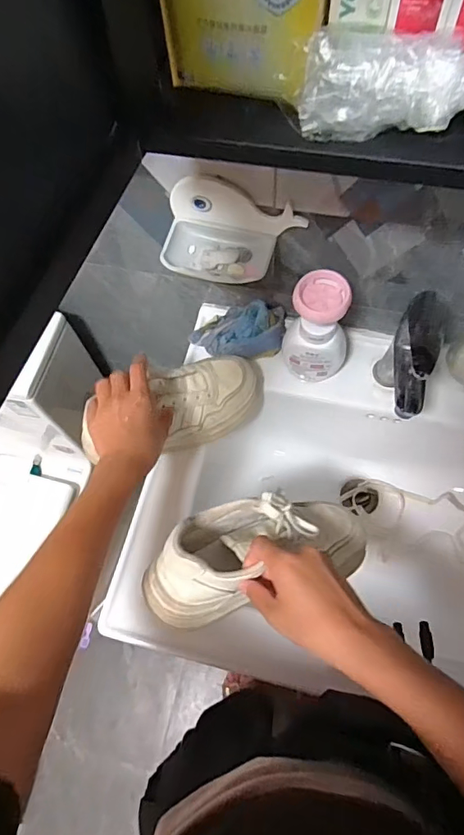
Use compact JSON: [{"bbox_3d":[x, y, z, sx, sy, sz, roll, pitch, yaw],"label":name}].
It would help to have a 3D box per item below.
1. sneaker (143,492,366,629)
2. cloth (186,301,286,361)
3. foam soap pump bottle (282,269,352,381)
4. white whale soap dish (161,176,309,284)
[{"bbox_3d":[0.035,0.126,0.472,0.240,0.085,0.094,-13,64,-20],"label":"sneaker"},{"bbox_3d":[0.006,-0.127,0.682,0.139,0.058,0.082,2,66,4],"label":"cloth"},{"bbox_3d":[0.109,-0.111,0.610,0.067,0.150,0.072,-1,65,3],"label":"foam soap pump bottle"},{"bbox_3d":[-0.003,-0.209,0.548,0.159,0.073,0.084,13,67,9],"label":"white whale soap dish"}]

